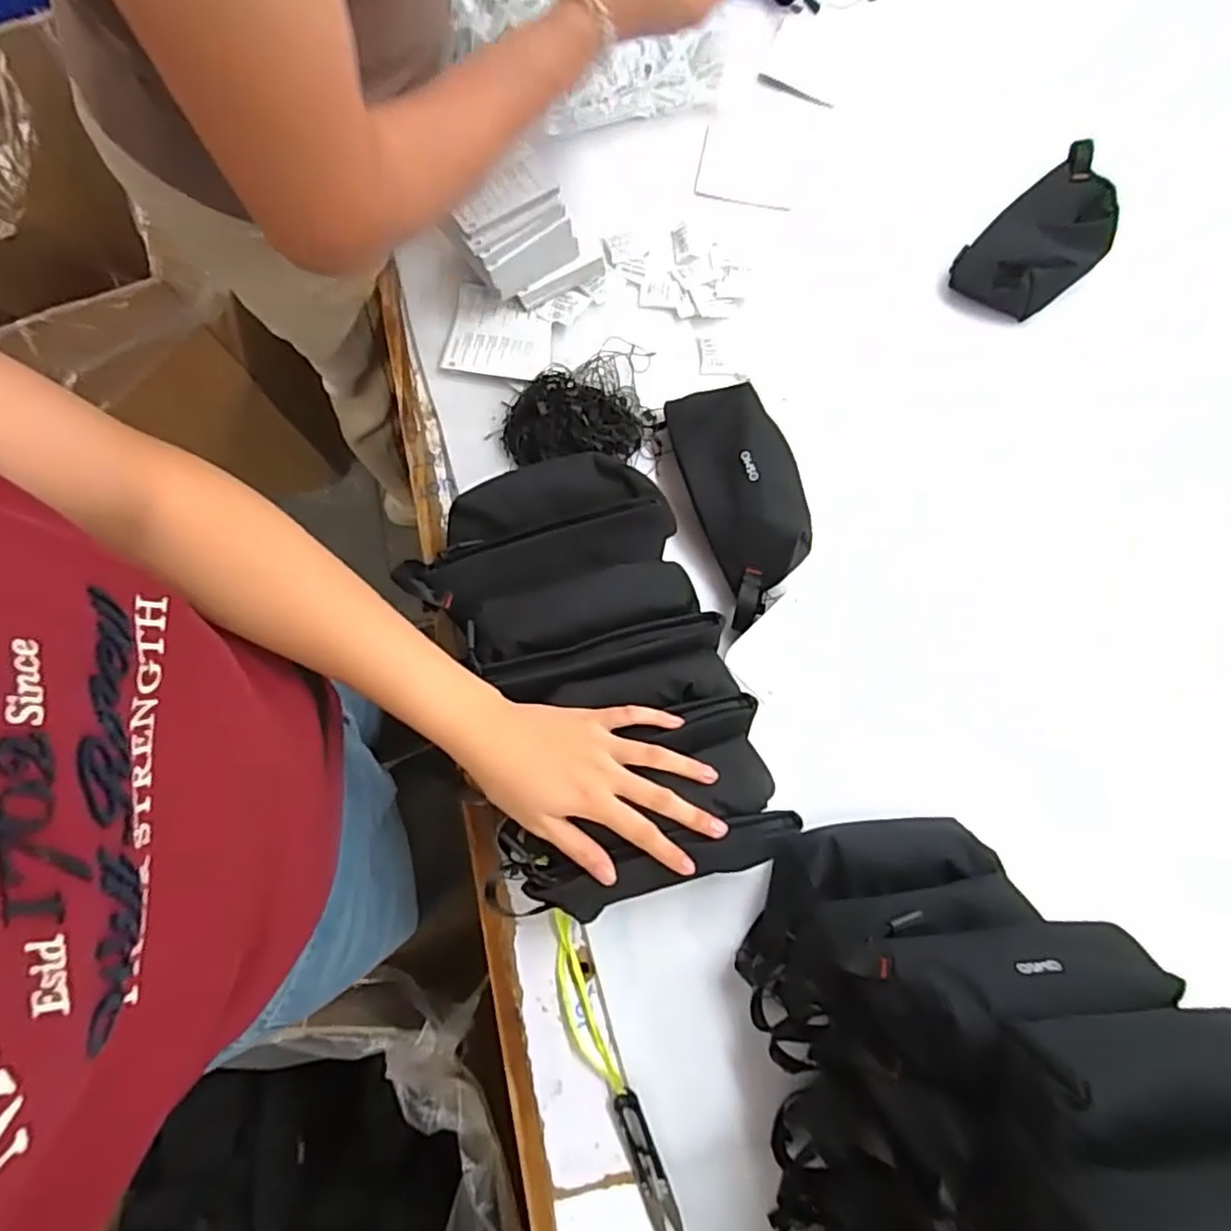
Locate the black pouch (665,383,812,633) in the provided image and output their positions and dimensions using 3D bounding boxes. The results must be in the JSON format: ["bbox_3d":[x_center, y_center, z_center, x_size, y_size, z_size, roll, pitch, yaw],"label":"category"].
[{"bbox_3d":[0.111,-0.105,0.572,0.088,0.051,0.213,-17,77,-5],"label":"black pouch"}]

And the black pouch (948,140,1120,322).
[{"bbox_3d":[0.427,-0.371,0.654,0.210,0.038,0.098,-43,80,-10],"label":"black pouch"}]

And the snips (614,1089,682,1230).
[{"bbox_3d":[0.023,0.394,0.474,0.020,0.010,0.100,-21,77,-5],"label":"snips"}]

